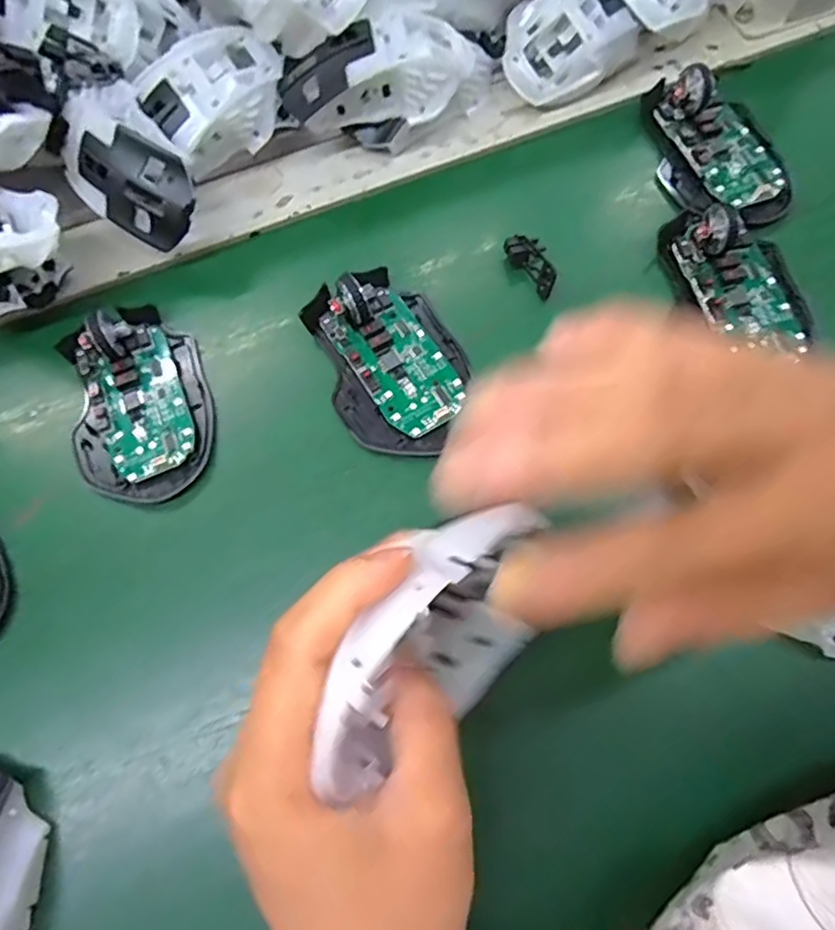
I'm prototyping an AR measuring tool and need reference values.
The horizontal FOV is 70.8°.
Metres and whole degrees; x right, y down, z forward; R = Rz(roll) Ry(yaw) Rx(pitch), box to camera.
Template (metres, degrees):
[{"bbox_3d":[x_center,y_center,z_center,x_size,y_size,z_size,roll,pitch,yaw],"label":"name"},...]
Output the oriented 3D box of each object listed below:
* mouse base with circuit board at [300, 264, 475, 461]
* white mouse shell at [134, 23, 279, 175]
[{"bbox_3d":[-0.014,-0.058,0.309,0.071,0.032,0.108,-23,71,-3],"label":"mouse base with circuit board"},{"bbox_3d":[-0.117,-0.213,0.345,0.081,0.039,0.055,-36,77,-13],"label":"white mouse shell"}]

